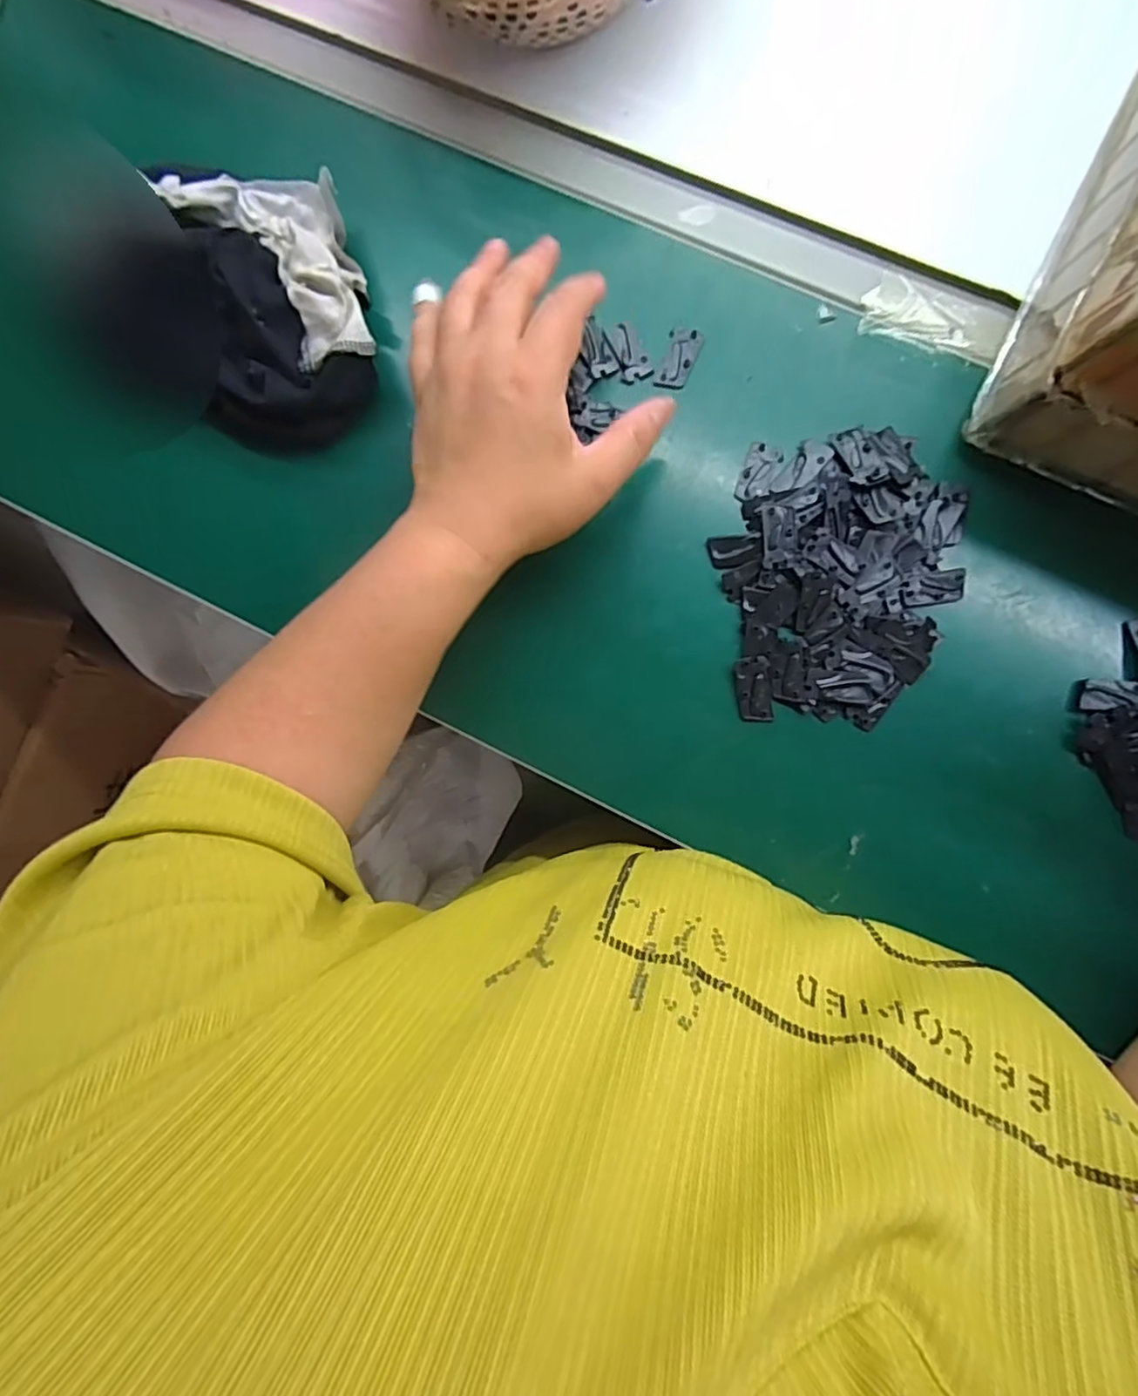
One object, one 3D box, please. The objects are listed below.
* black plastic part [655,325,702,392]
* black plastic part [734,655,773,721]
[{"bbox_3d":[0.061,-0.189,0.363,0.018,0.004,0.034,17,91,6],"label":"black plastic part"},{"bbox_3d":[0.100,-0.004,0.352,0.017,0.005,0.034,-7,89,6],"label":"black plastic part"}]

